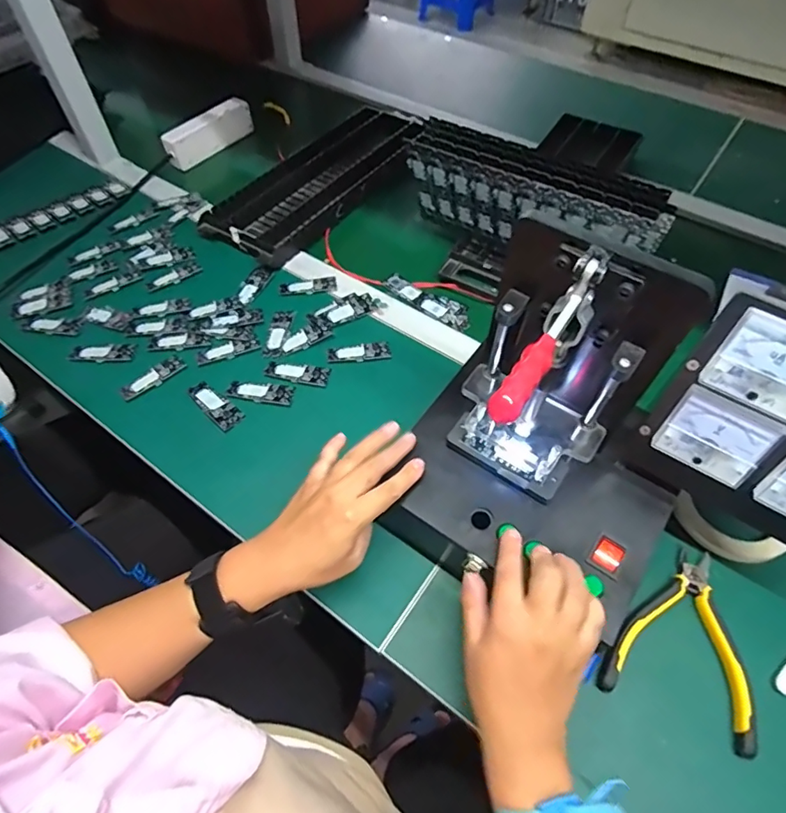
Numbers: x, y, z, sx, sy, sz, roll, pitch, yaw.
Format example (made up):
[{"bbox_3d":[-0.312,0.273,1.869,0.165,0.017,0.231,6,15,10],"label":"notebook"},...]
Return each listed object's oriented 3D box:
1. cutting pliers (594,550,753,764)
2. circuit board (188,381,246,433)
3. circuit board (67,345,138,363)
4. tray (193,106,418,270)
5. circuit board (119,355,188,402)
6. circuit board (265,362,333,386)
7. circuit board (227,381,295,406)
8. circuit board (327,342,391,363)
[{"bbox_3d":[0.238,0.184,0.417,0.107,0.023,0.141,20,58,14],"label":"cutting pliers"},{"bbox_3d":[-0.192,-0.001,0.545,0.070,0.004,0.027,37,63,21],"label":"circuit board"},{"bbox_3d":[-0.336,-0.062,0.584,0.069,0.005,0.027,2,56,0],"label":"circuit board"},{"bbox_3d":[-0.094,-0.358,0.772,0.146,0.026,0.413,32,61,19],"label":"tray"},{"bbox_3d":[-0.269,-0.033,0.563,0.072,0.004,0.025,-39,65,-24],"label":"circuit board"},{"bbox_3d":[-0.107,-0.038,0.568,0.069,0.004,0.025,10,56,5],"label":"circuit board"},{"bbox_3d":[-0.144,-0.015,0.552,0.070,0.004,0.024,7,56,3],"label":"circuit board"},{"bbox_3d":[-0.039,-0.062,0.582,0.072,0.004,0.025,-9,57,-7],"label":"circuit board"}]

